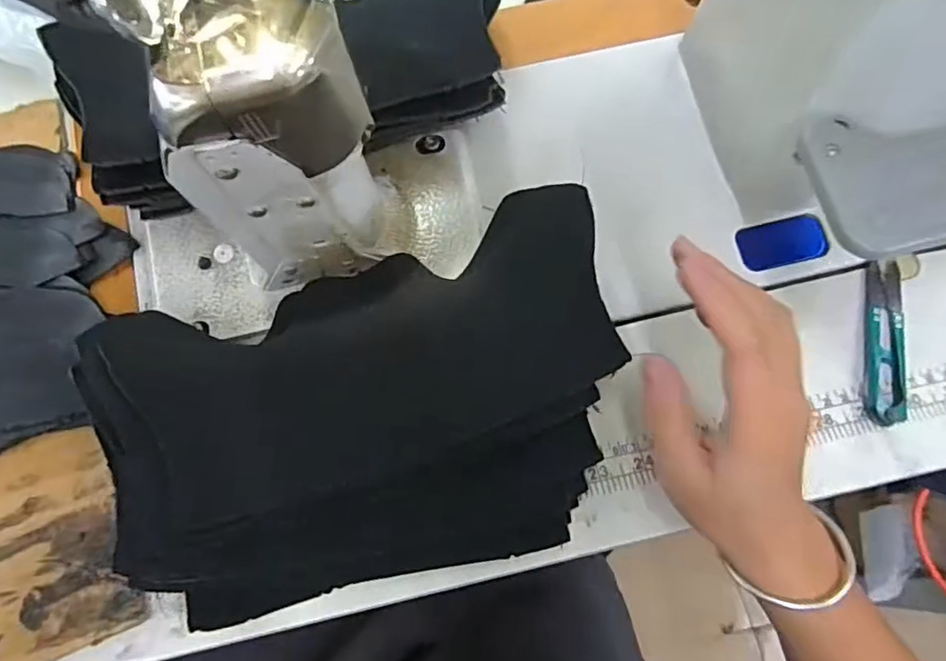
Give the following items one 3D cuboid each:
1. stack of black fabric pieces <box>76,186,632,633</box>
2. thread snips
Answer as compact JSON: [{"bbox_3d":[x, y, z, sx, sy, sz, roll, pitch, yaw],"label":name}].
[{"bbox_3d":[-0.057,0.035,0.293,0.261,0.059,0.174,-12,70,-4],"label":"stack of black fabric pieces"},{"bbox_3d":[0.232,0.004,0.324,0.020,0.011,0.100,12,71,5],"label":"thread snips"}]

